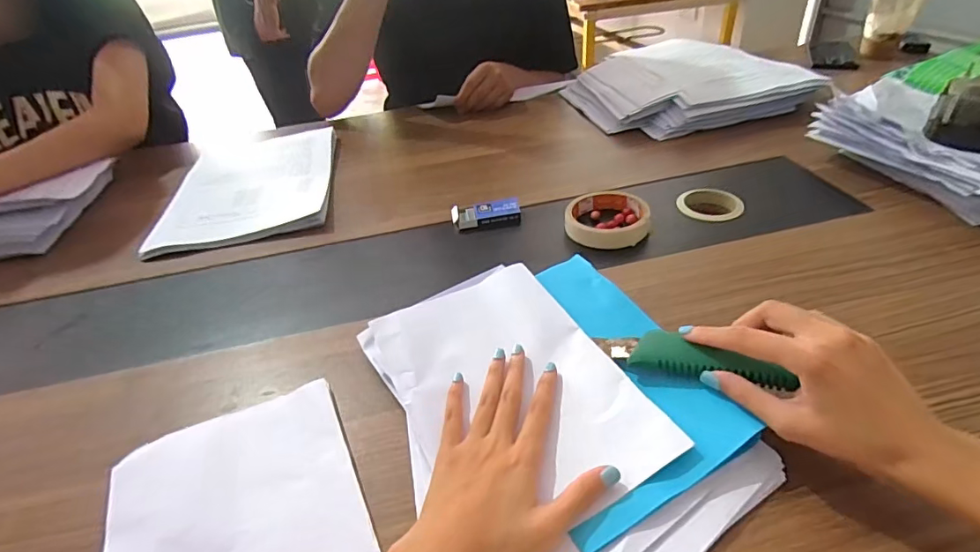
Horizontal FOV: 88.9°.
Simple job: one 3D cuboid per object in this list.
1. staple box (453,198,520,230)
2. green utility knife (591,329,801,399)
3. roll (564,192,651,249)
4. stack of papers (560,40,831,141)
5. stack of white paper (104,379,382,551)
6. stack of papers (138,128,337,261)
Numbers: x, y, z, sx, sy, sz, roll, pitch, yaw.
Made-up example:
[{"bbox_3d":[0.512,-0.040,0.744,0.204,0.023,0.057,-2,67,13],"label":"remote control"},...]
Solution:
[{"bbox_3d":[-0.004,-0.071,0.579,0.077,0.020,0.029,-9,37,-3],"label":"staple box"},{"bbox_3d":[0.133,0.055,0.344,0.124,0.015,0.027,7,38,33],"label":"green utility knife"},{"bbox_3d":[0.128,-0.064,0.547,0.087,0.023,0.087,2,38,11],"label":"roll"},{"bbox_3d":[0.296,-0.299,0.788,0.293,0.061,0.296,-13,38,-9],"label":"stack of papers"},{"bbox_3d":[-0.153,0.160,0.304,0.149,0.016,0.200,-20,39,-18],"label":"stack of white paper"},{"bbox_3d":[-0.326,-0.130,0.697,0.206,0.028,0.290,-9,37,-4],"label":"stack of papers"}]

